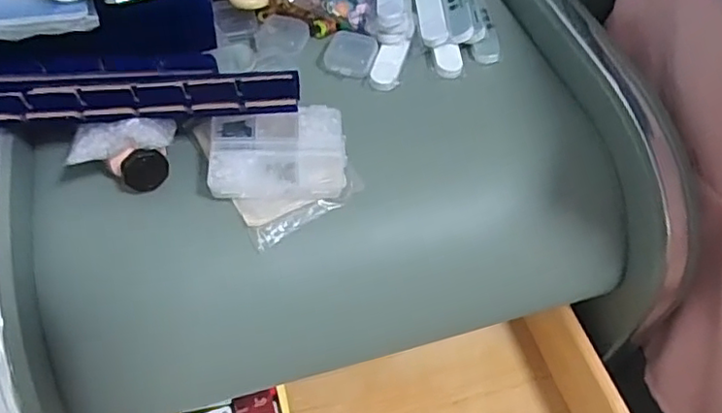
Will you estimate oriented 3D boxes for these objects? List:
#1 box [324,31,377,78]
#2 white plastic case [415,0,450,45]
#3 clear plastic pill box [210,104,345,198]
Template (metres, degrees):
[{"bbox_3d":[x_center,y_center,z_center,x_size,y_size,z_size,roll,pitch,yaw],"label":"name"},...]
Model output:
[{"bbox_3d":[-0.008,-0.112,0.437,0.036,0.008,0.042,12,54,8],"label":"box"},{"bbox_3d":[0.053,-0.156,0.465,0.021,0.012,0.078,-3,53,-4],"label":"white plastic case"},{"bbox_3d":[-0.051,-0.035,0.369,0.081,0.013,0.059,-5,53,-5],"label":"clear plastic pill box"}]

